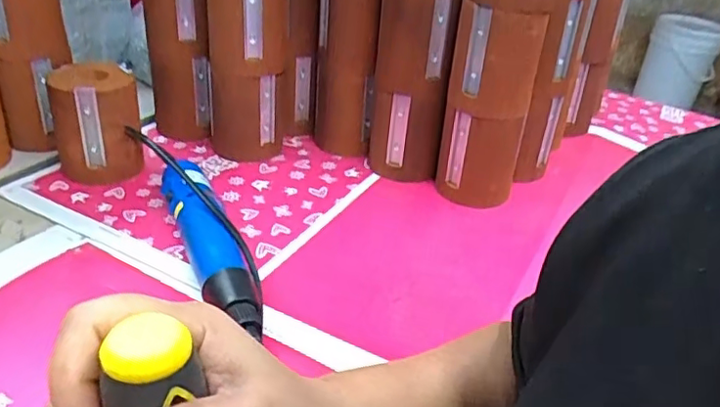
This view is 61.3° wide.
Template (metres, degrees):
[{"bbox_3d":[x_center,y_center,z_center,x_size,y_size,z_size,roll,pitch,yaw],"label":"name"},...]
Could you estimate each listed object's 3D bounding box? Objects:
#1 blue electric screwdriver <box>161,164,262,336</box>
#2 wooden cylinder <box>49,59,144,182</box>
[{"bbox_3d":[-0.121,0.031,0.499,0.045,0.046,0.229,-11,36,-24],"label":"blue electric screwdriver"},{"bbox_3d":[-0.258,-0.077,0.599,0.077,0.102,0.074,-12,36,-24],"label":"wooden cylinder"}]

